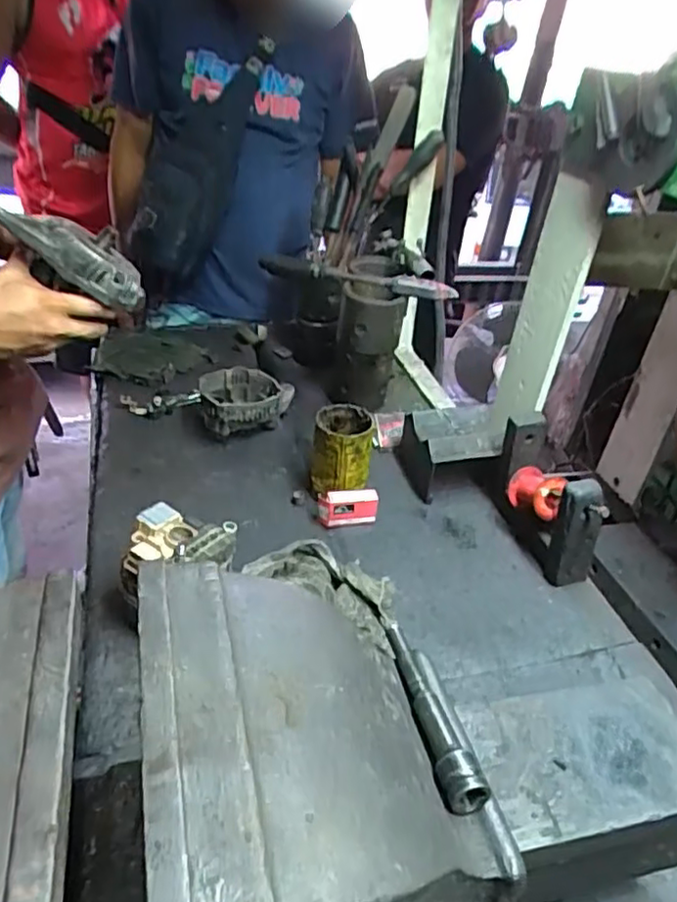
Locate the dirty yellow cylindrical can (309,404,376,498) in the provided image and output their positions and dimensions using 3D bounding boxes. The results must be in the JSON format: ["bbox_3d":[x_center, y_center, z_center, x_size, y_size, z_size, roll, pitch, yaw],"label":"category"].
[{"bbox_3d":[0.002,0.011,0.869,0.075,0.115,0.086,5,34,-4],"label":"dirty yellow cylindrical can"}]

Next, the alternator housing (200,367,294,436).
[{"bbox_3d":[-0.139,-0.067,1.007,0.138,0.079,0.109,2,35,-9],"label":"alternator housing"}]

